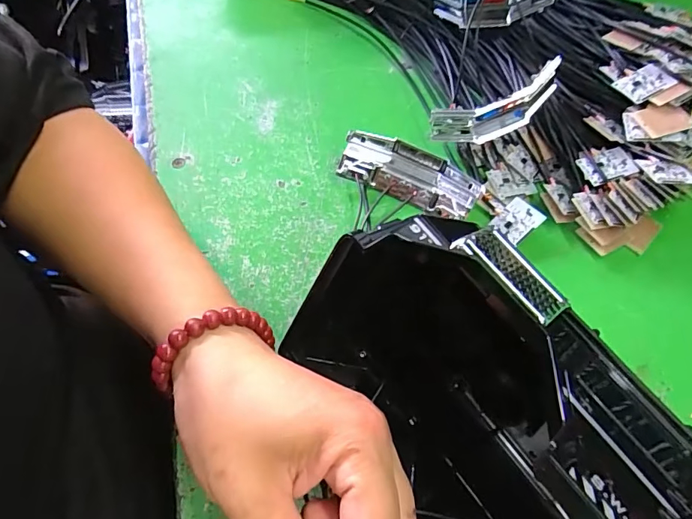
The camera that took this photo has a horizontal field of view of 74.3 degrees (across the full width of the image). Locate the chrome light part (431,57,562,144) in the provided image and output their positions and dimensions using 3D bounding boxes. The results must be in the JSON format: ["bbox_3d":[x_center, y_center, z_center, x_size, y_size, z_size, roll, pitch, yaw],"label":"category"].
[{"bbox_3d":[0.107,-0.104,0.323,0.091,0.037,0.017,-20,65,3],"label":"chrome light part"}]

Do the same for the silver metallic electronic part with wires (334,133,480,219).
[{"bbox_3d":[0.045,-0.059,0.323,0.096,0.024,0.035,22,64,9],"label":"silver metallic electronic part with wires"}]

